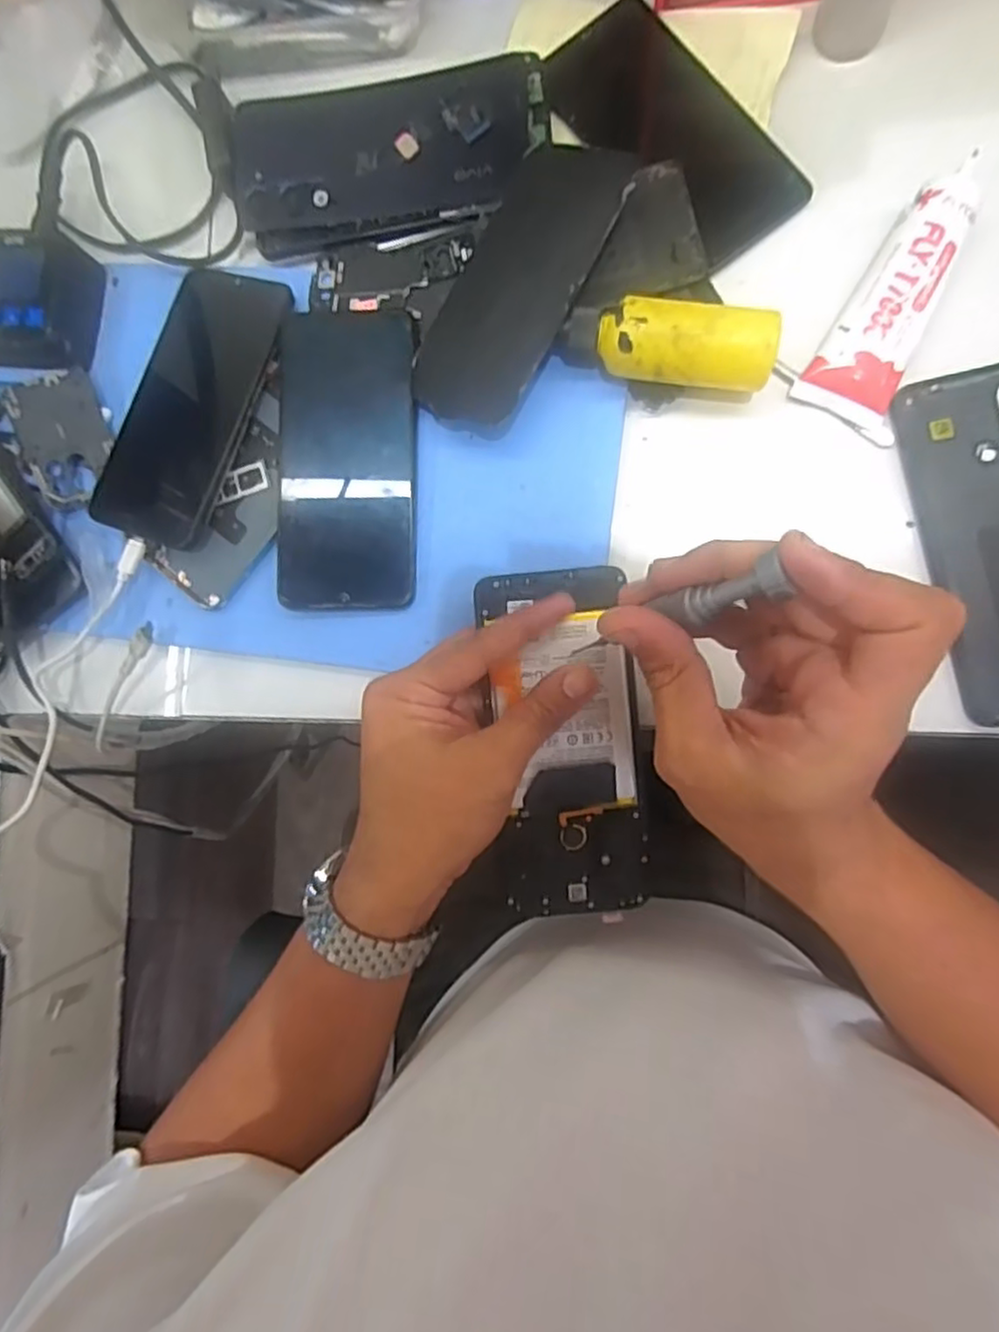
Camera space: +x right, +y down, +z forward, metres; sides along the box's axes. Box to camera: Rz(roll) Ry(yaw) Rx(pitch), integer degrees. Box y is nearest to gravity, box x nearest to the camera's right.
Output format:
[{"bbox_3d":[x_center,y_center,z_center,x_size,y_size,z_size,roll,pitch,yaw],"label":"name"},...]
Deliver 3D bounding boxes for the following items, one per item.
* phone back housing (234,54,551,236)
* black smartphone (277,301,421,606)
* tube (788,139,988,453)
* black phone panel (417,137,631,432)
[{"bbox_3d":[-0.063,-0.285,0.374,0.171,0.013,0.079,1,93,10],"label":"phone back housing"},{"bbox_3d":[-0.079,-0.110,0.360,0.071,0.011,0.159,0,84,7],"label":"black smartphone"},{"bbox_3d":[0.200,-0.179,0.331,0.050,0.028,0.124,31,89,9],"label":"tube"},{"bbox_3d":[0.008,-0.191,0.342,0.069,0.005,0.146,28,92,26],"label":"black phone panel"}]

